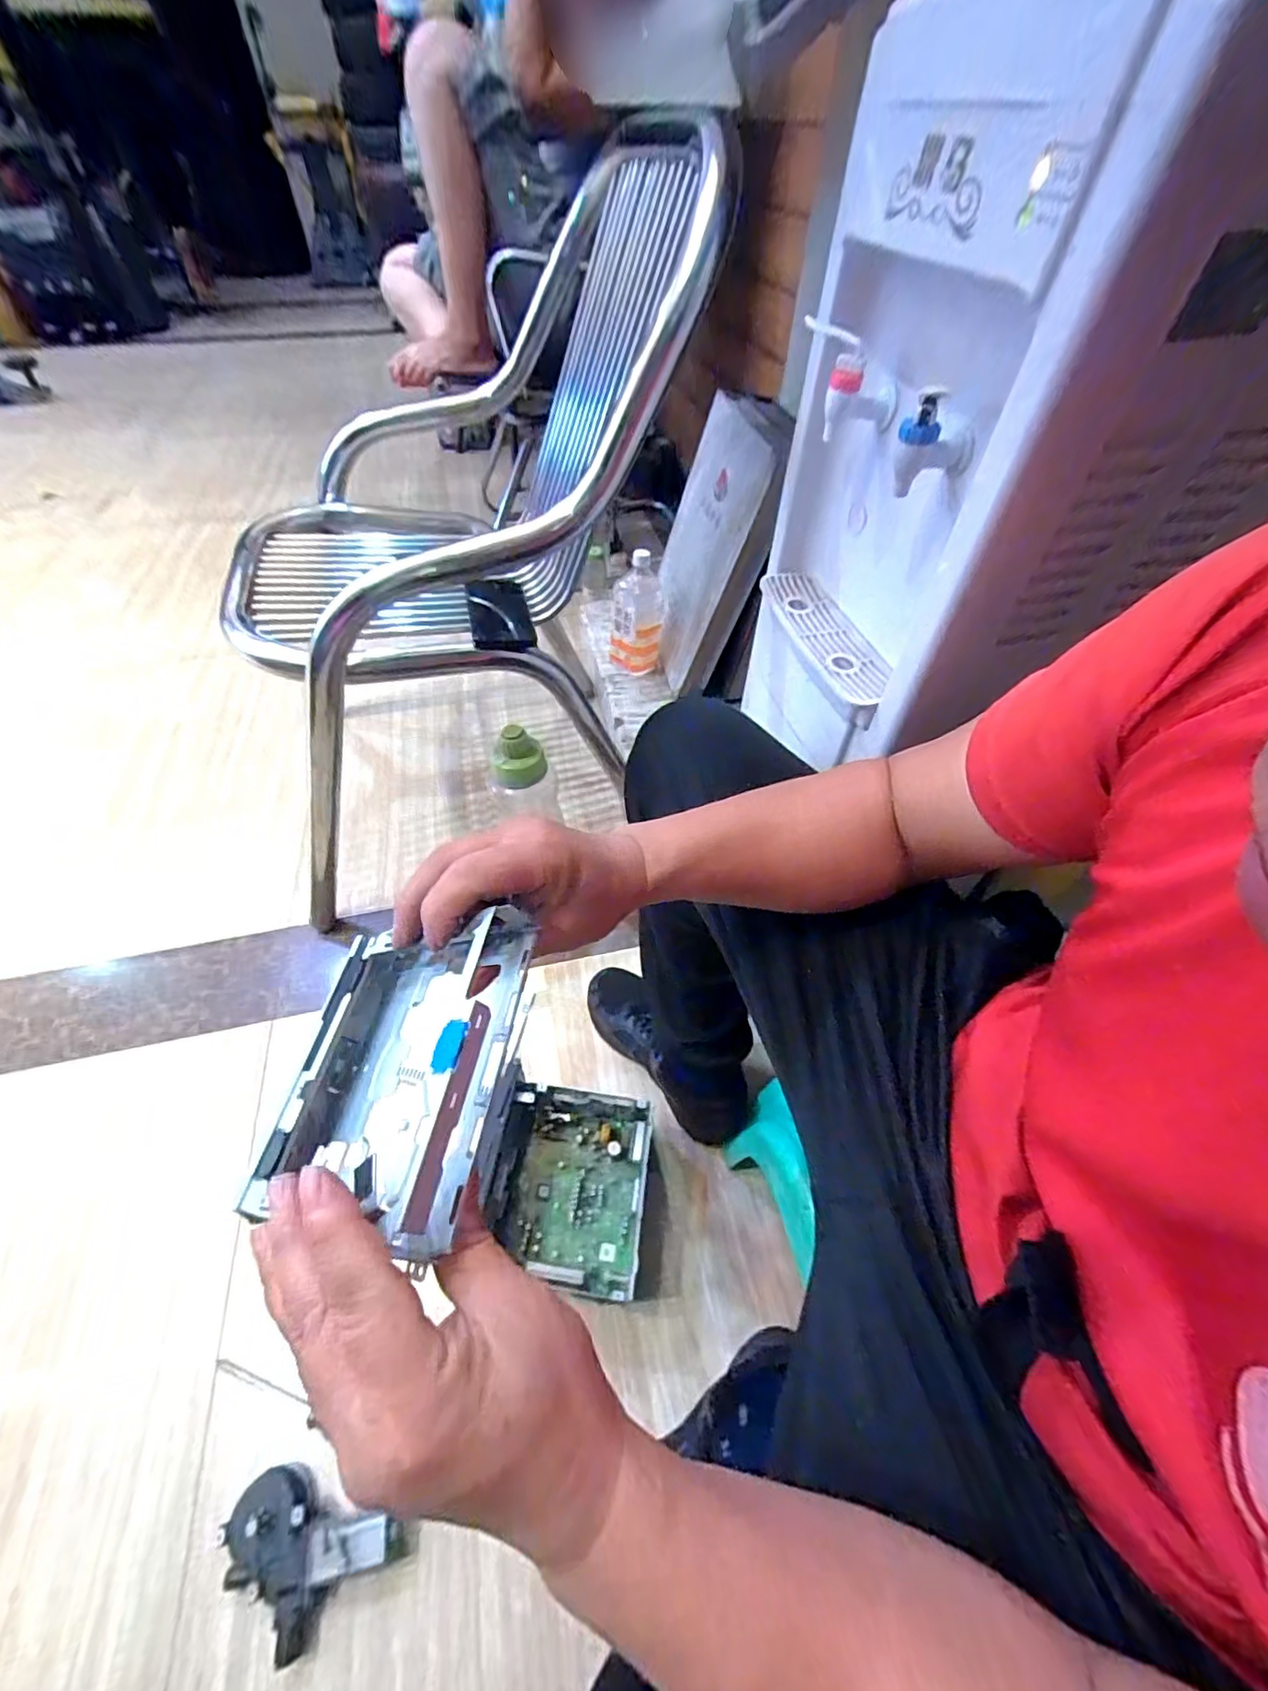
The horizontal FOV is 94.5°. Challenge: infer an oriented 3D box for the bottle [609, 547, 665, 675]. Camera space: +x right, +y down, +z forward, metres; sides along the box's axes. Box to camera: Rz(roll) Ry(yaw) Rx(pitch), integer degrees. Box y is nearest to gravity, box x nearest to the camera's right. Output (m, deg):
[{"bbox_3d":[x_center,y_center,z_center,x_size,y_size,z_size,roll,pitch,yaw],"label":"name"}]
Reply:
[{"bbox_3d":[0.003,-0.448,1.141,0.104,0.206,0.100,1,51,0],"label":"bottle"}]

